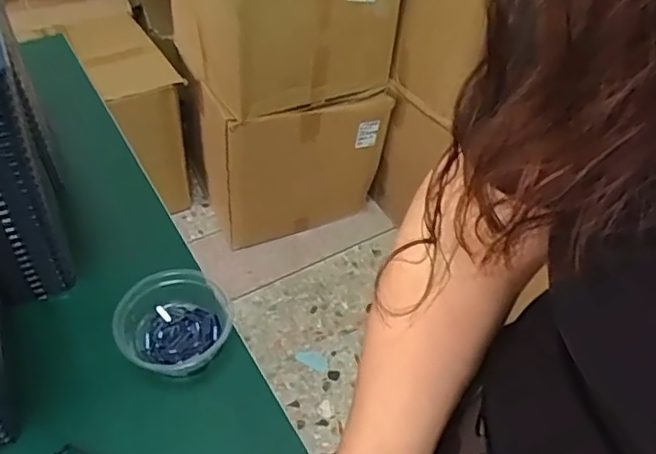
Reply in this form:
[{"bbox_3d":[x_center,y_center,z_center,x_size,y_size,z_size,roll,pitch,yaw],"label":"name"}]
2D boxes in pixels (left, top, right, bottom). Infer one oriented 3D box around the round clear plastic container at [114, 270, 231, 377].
[{"bbox_3d":[-0.151,0.100,0.579,0.103,0.051,0.107,2,46,-2],"label":"round clear plastic container"}]

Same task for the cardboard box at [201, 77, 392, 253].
[{"bbox_3d":[-0.123,-0.220,1.680,0.476,0.422,0.308,-19,50,-21],"label":"cardboard box"}]

